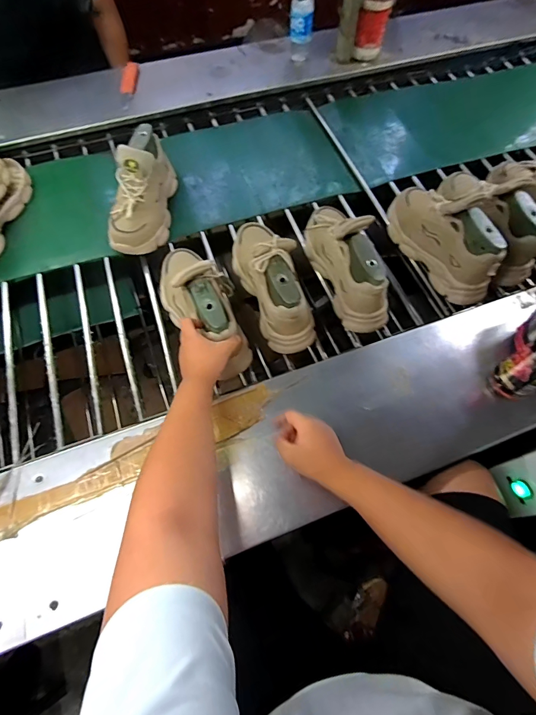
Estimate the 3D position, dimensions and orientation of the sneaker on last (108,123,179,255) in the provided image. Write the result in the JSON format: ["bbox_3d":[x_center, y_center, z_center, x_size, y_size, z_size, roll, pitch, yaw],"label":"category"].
[{"bbox_3d":[-0.276,-0.362,0.807,0.106,0.147,0.242,0,65,-1],"label":"sneaker on last"}]

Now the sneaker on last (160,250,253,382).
[{"bbox_3d":[-0.128,-0.108,0.684,0.093,0.133,0.283,-26,65,-15],"label":"sneaker on last"}]

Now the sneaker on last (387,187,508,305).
[{"bbox_3d":[0.360,-0.257,0.777,0.091,0.146,0.290,-23,67,-12],"label":"sneaker on last"}]

